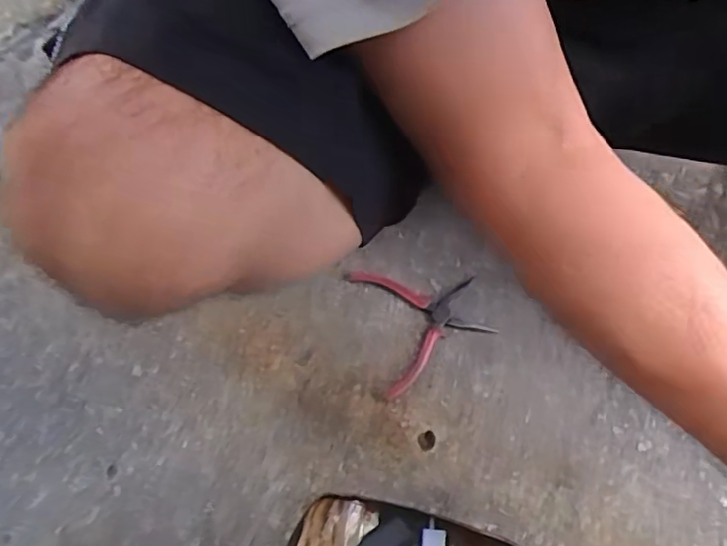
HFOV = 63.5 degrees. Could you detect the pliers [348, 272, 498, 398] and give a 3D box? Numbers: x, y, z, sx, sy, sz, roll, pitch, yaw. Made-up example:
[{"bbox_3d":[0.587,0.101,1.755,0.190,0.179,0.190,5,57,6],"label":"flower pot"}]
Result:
[{"bbox_3d":[0.060,0.043,0.577,0.114,0.006,0.127,-14,69,-7],"label":"pliers"}]

